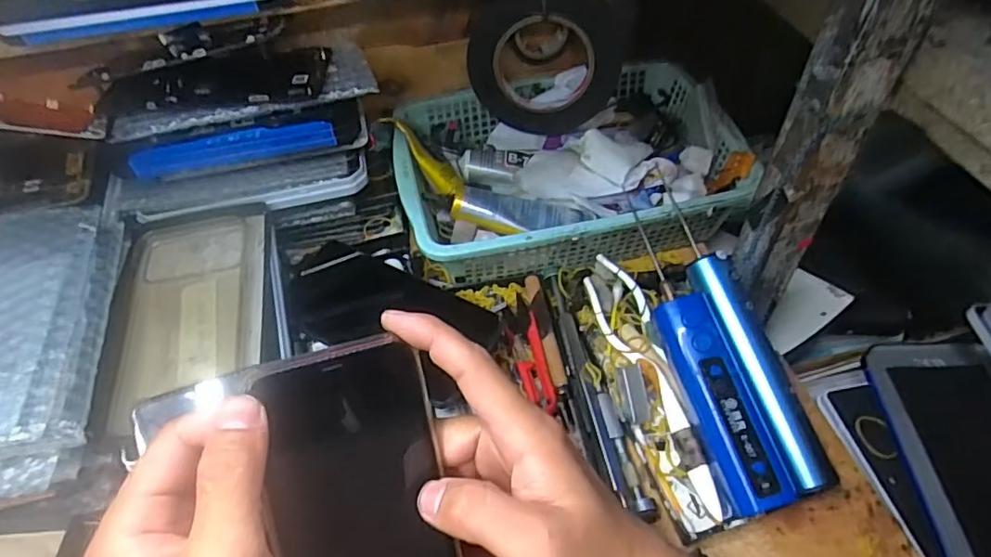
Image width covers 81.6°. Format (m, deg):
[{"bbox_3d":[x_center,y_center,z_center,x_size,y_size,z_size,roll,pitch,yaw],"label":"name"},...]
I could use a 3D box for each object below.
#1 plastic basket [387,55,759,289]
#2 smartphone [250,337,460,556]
[{"bbox_3d":[0.056,-0.092,0.488,0.269,0.064,0.189,-10,51,-5],"label":"plastic basket"},{"bbox_3d":[-0.056,0.103,0.252,0.071,0.004,0.147,-13,94,-22],"label":"smartphone"}]

